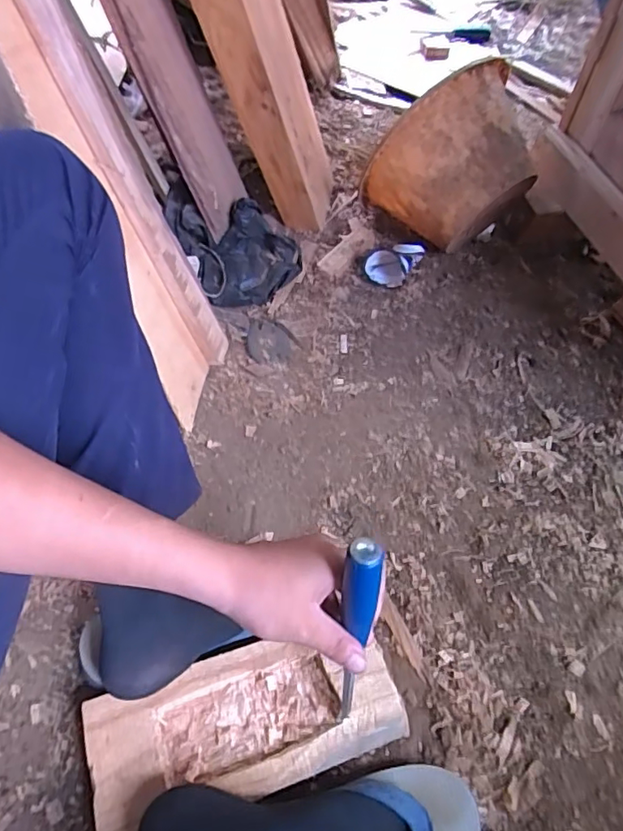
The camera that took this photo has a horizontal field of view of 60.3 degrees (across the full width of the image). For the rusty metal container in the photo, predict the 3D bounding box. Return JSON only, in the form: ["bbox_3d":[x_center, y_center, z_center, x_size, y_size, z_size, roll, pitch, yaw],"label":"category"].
[{"bbox_3d":[0.211,-0.382,0.785,0.219,0.213,0.179,24,59,16],"label":"rusty metal container"}]

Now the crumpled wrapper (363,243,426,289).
[{"bbox_3d":[0.132,-0.244,0.836,0.069,0.041,0.097,29,60,19],"label":"crumpled wrapper"}]

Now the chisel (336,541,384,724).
[{"bbox_3d":[0.034,0.171,0.409,0.024,0.236,0.031,4,41,3],"label":"chisel"}]

